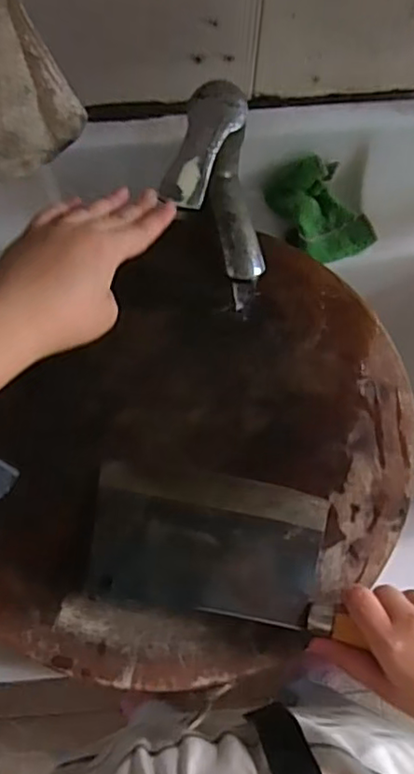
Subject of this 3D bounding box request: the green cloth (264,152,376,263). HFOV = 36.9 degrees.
[{"bbox_3d":[0.112,-0.172,0.596,0.082,0.053,0.085,-19,71,-5],"label":"green cloth"}]

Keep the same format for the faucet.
[{"bbox_3d":[0.003,-0.144,0.498,0.070,0.136,0.122,-9,71,-2],"label":"faucet"}]

